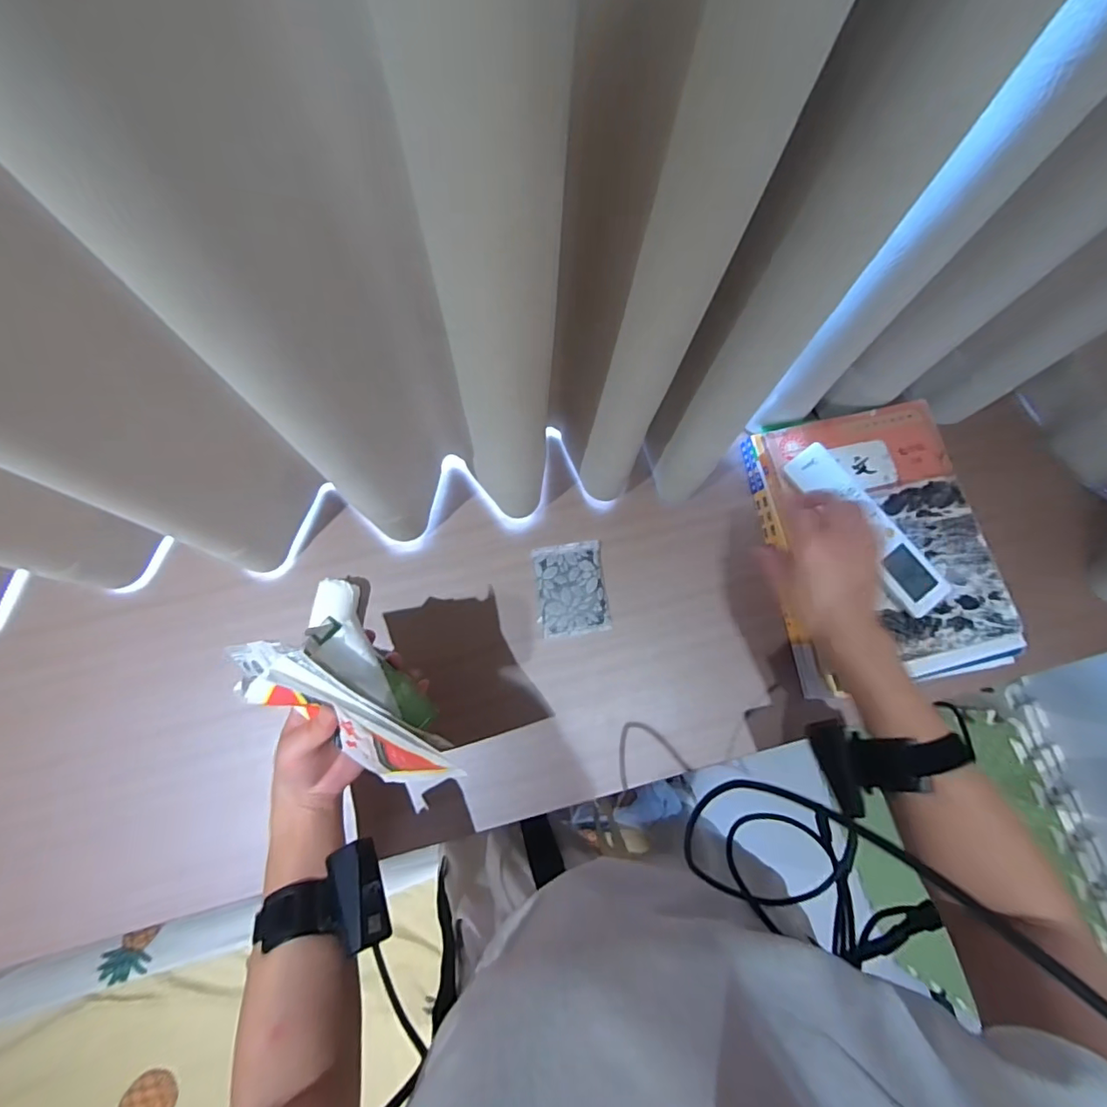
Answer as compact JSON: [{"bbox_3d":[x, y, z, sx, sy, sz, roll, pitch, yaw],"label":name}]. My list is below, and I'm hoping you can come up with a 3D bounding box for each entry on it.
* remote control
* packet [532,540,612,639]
[{"bbox_3d":[0.309,-0.026,0.522,0.049,0.014,0.193,-36,80,-8],"label":"remote control"},{"bbox_3d":[0.020,0.039,0.588,0.074,0.018,0.100,-8,78,-3],"label":"packet"}]

